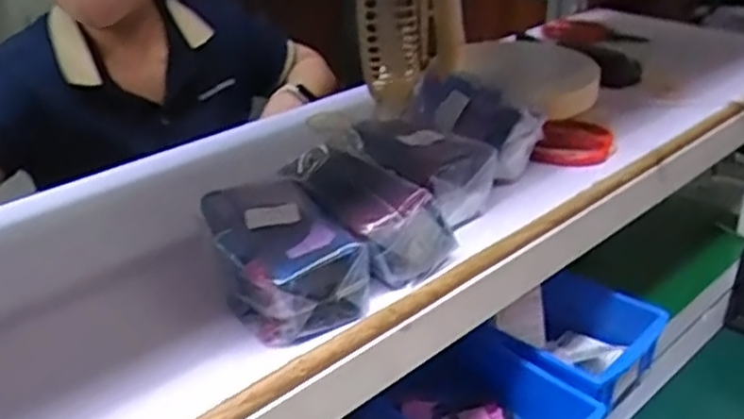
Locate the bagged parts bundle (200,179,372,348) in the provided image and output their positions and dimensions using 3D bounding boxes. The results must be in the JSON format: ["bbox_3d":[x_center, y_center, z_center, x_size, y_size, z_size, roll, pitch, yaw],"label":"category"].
[{"bbox_3d":[-0.057,0.026,0.431,0.067,0.050,0.109,-19,32,-30],"label":"bagged parts bundle"}]

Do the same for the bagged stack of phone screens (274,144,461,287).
[{"bbox_3d":[-0.001,0.003,0.470,0.057,0.078,0.102,-38,47,-20],"label":"bagged stack of phone screens"}]

